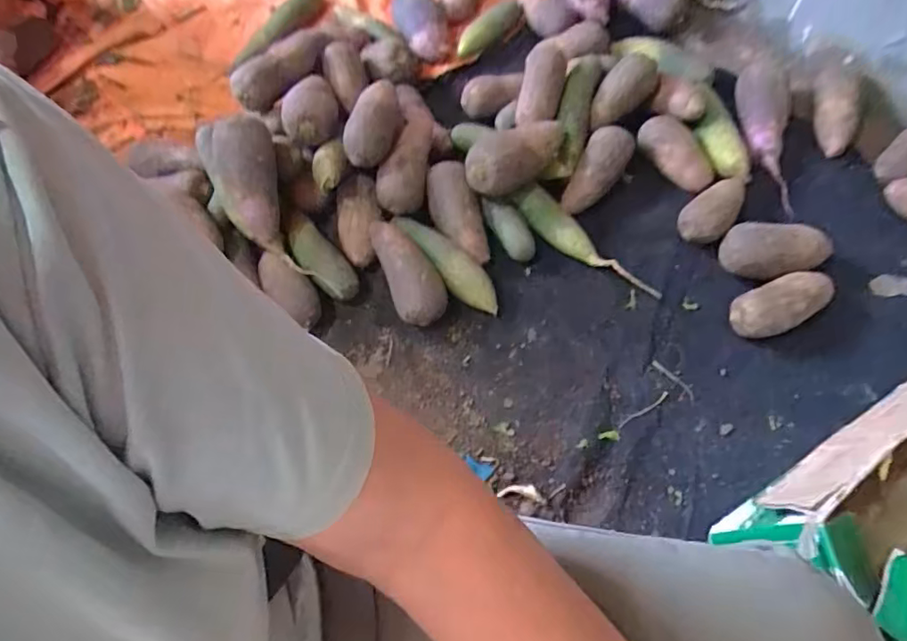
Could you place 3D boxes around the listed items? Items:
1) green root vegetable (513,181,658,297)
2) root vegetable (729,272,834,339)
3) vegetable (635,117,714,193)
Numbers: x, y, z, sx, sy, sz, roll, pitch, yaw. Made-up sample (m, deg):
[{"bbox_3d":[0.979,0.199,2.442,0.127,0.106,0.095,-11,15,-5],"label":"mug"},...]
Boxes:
[{"bbox_3d":[0.194,-0.112,0.846,0.257,0.046,0.056,42,74,19],"label":"green root vegetable"},{"bbox_3d":[0.460,-0.020,0.792,0.142,0.066,0.065,-22,67,-8],"label":"root vegetable"},{"bbox_3d":[0.357,-0.263,0.903,0.068,0.053,0.136,-39,70,-14],"label":"vegetable"}]

